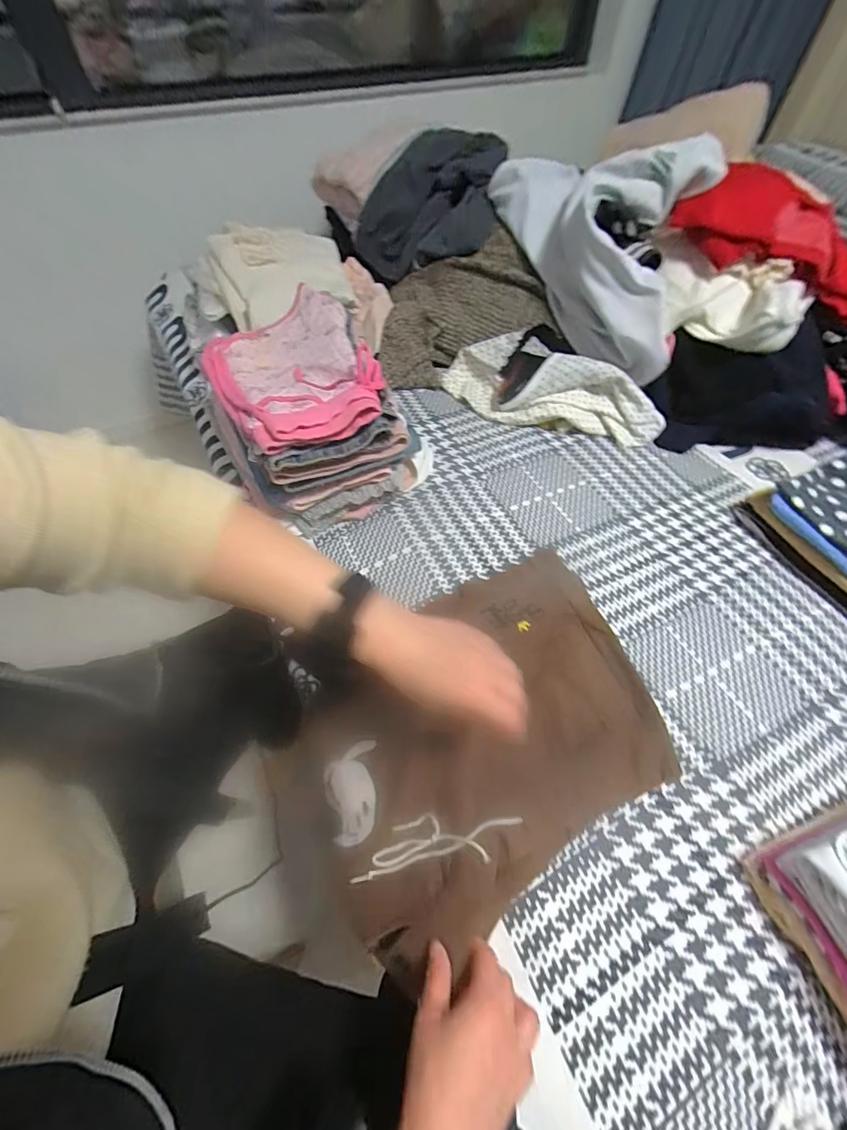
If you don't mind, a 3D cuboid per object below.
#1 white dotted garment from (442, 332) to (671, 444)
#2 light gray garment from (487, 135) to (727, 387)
[{"bbox_3d":[0.215,-0.301,0.731,0.367,0.094,0.124,14,59,6],"label":"white dotted garment"},{"bbox_3d":[0.250,-0.504,0.697,0.375,0.225,0.212,23,61,12],"label":"light gray garment"}]

